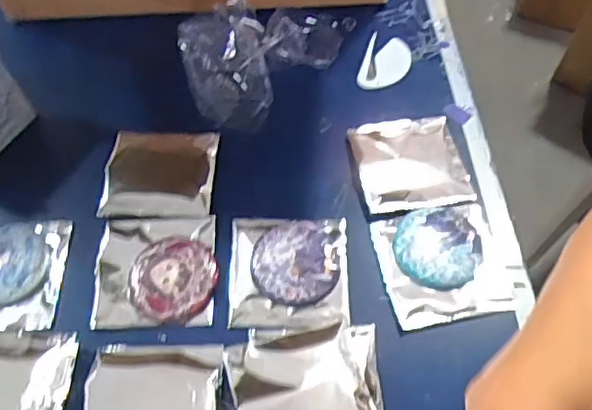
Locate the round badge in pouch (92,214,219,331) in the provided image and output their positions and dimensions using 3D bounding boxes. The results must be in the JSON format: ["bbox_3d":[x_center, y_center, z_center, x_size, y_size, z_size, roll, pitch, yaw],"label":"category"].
[{"bbox_3d":[-0.116,0.052,0.482,0.097,0.011,0.095,-3,58,0],"label":"round badge in pouch"}]

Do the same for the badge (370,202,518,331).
[{"bbox_3d":[0.119,0.045,0.477,0.096,0.013,0.096,-11,58,-5],"label":"badge"}]

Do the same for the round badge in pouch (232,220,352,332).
[{"bbox_3d":[-0.006,0.052,0.477,0.095,0.011,0.097,-1,58,1],"label":"round badge in pouch"}]

